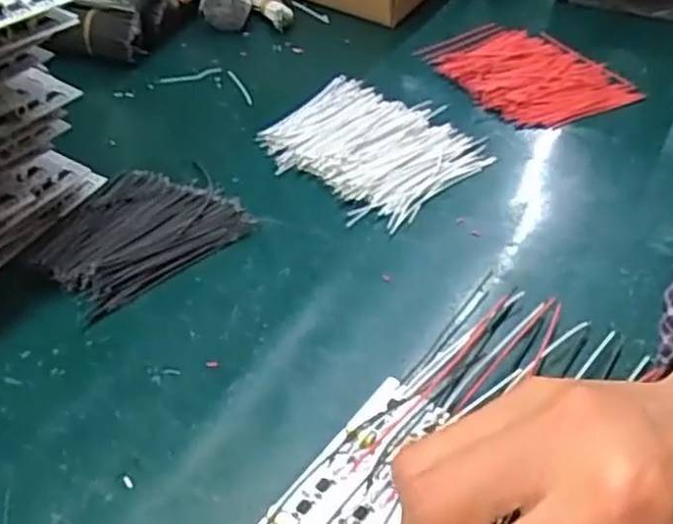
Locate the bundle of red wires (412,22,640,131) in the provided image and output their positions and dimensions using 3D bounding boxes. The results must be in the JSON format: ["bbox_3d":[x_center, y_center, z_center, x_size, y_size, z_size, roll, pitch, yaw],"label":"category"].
[{"bbox_3d":[0.127,-0.130,0.494,0.098,0.008,0.117,-20,48,-22],"label":"bundle of red wires"}]

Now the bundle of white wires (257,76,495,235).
[{"bbox_3d":[0.019,-0.071,0.432,0.098,0.008,0.119,-31,53,-30],"label":"bundle of white wires"}]

